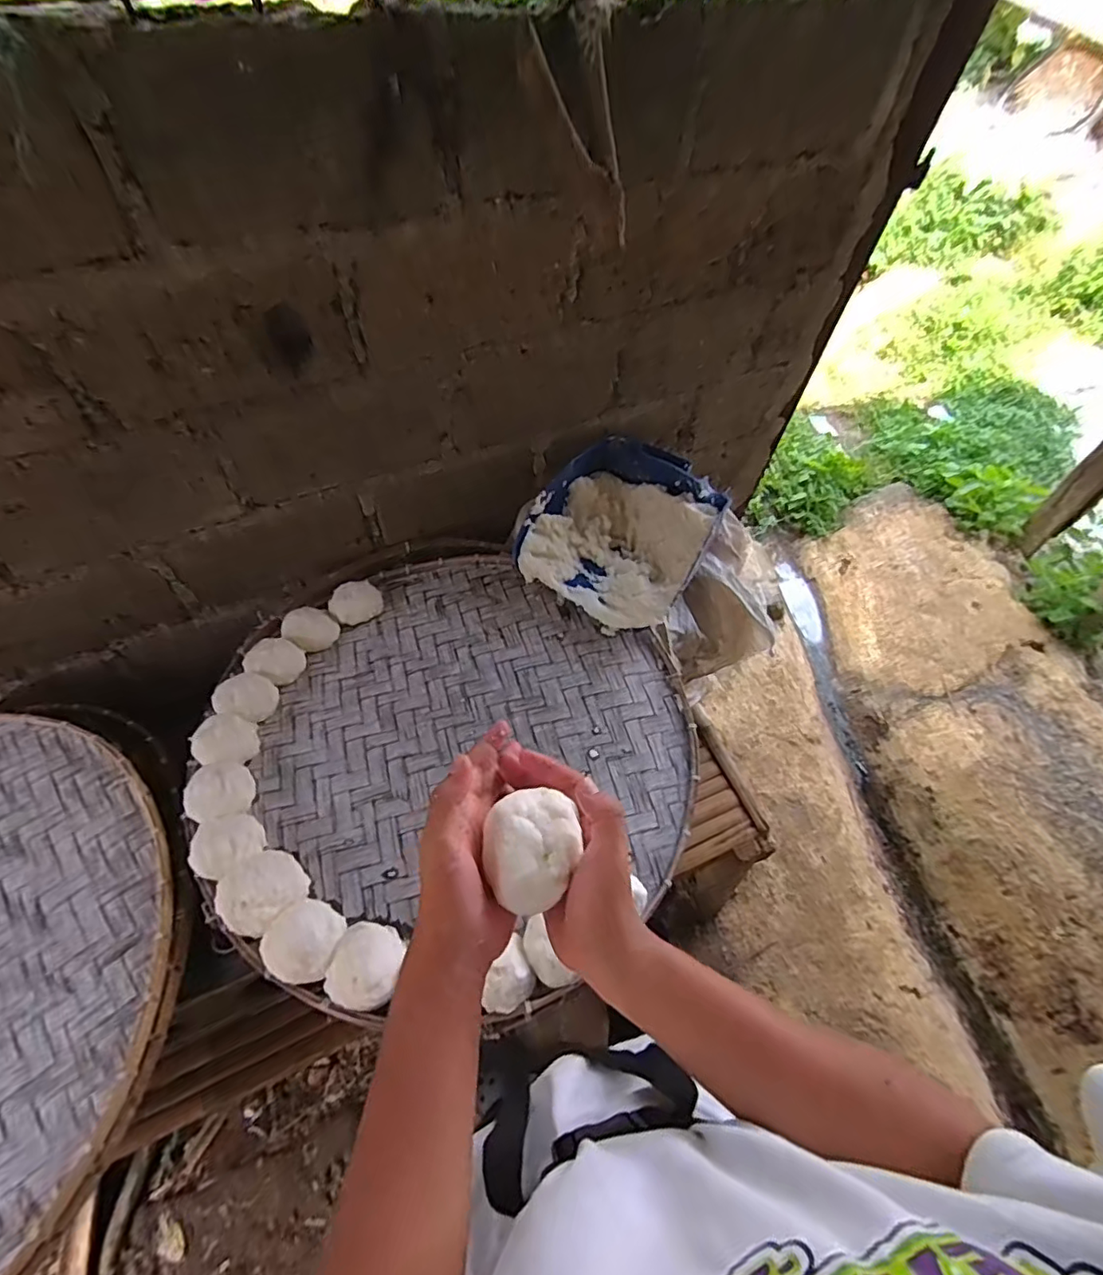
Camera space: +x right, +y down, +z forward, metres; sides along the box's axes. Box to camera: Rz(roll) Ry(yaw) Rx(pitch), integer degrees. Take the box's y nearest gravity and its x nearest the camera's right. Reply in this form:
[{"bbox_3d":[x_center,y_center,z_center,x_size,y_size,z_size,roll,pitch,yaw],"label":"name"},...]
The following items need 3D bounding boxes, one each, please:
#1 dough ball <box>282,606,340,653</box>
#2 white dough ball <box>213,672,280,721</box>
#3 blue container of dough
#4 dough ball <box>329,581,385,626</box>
[{"bbox_3d":[-0.409,-0.017,0.978,0.085,0.035,0.081,2,58,-3],"label":"dough ball"},{"bbox_3d":[-0.462,0.091,0.878,0.077,0.044,0.081,37,63,17],"label":"white dough ball"},{"bbox_3d":[0.116,-0.196,1.036,0.316,0.130,0.340,2,58,-3],"label":"blue container of dough"},{"bbox_3d":[-0.343,-0.064,1.016,0.090,0.033,0.070,-24,63,-18],"label":"dough ball"}]

